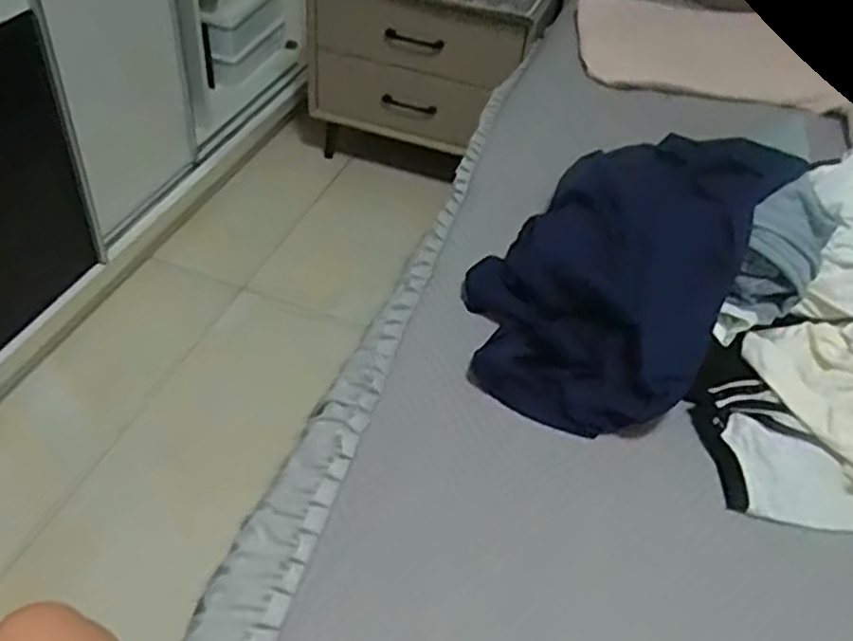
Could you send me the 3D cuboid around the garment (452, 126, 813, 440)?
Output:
[{"bbox_3d":[0.188,-0.065,0.769,0.244,0.139,0.344,27,50,18],"label":"garment"}]

